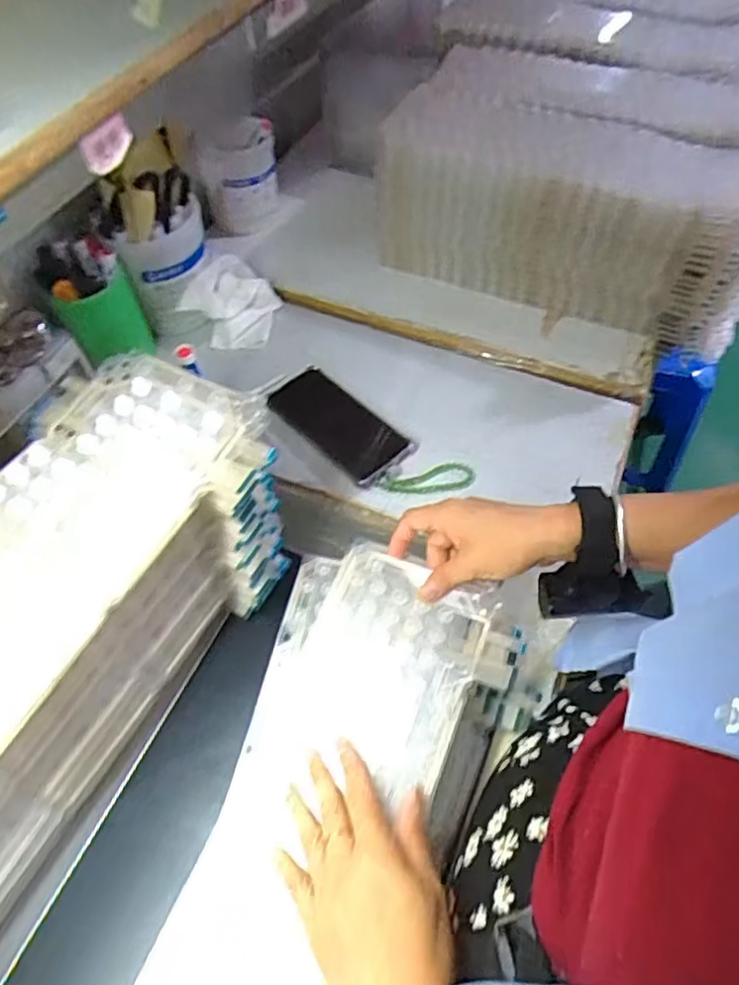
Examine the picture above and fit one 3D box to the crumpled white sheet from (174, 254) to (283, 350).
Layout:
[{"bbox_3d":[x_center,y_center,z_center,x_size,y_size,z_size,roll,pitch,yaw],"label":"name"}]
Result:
[{"bbox_3d":[-0.162,-0.236,0.766,0.088,0.077,0.109,20,58,13],"label":"crumpled white sheet"}]

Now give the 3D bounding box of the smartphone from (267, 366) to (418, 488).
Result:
[{"bbox_3d":[-0.033,-0.078,0.680,0.082,0.016,0.173,-41,64,-19],"label":"smartphone"}]

